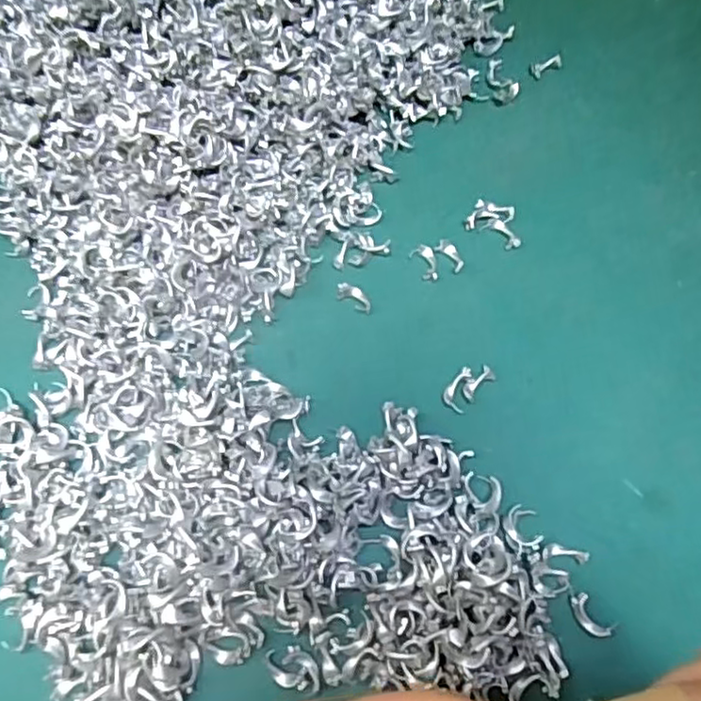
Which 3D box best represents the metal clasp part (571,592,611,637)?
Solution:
[{"bbox_3d":[0.099,0.110,0.270,0.009,0.004,0.018,-23,71,-11],"label":"metal clasp part"}]

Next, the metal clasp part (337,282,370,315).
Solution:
[{"bbox_3d":[0.003,-0.027,0.324,0.020,0.004,0.010,36,71,11],"label":"metal clasp part"}]

